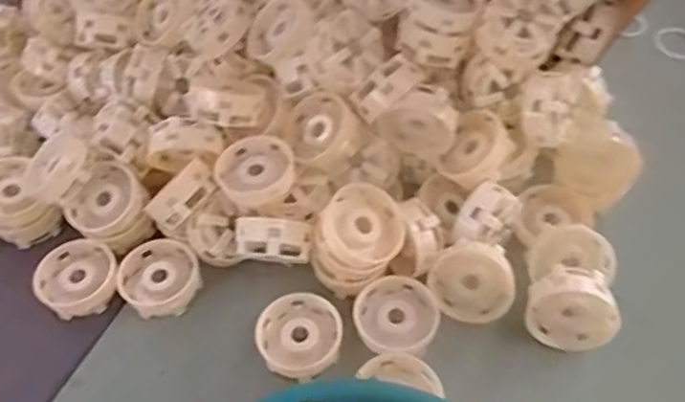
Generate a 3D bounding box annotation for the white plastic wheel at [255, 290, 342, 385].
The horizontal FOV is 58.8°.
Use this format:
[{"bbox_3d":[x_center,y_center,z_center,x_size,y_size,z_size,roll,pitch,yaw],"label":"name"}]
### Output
[{"bbox_3d":[-0.033,0.111,0.501,0.070,0.020,0.068,-2,51,2],"label":"white plastic wheel"}]

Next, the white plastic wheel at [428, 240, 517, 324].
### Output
[{"bbox_3d":[0.108,0.066,0.496,0.069,0.063,0.025,14,28,0],"label":"white plastic wheel"}]

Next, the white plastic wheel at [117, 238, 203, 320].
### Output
[{"bbox_3d":[-0.162,0.069,0.543,0.068,0.026,0.065,-2,51,2],"label":"white plastic wheel"}]

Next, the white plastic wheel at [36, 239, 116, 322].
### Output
[{"bbox_3d":[-0.232,0.070,0.537,0.067,0.031,0.063,-2,51,2],"label":"white plastic wheel"}]

